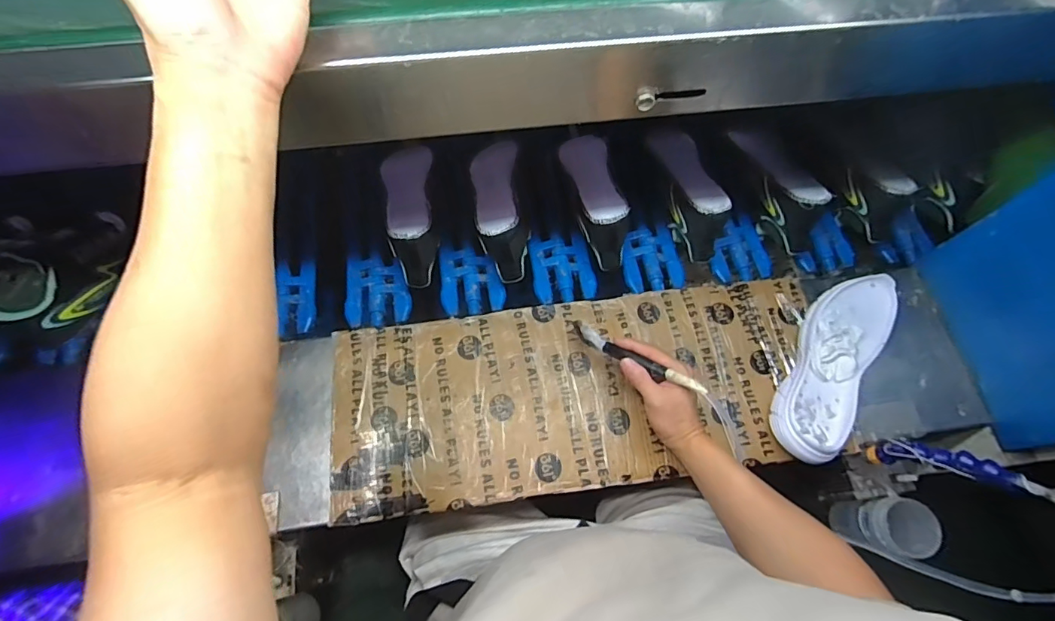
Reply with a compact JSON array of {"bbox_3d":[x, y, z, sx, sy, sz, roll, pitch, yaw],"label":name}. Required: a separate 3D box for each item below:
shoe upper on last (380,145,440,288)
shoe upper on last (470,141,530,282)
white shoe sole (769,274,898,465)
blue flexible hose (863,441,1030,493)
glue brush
[{"bbox_3d":[-0.171,-0.162,0.723,0.075,0.084,0.234,-12,65,-7],"label":"shoe upper on last"},{"bbox_3d":[-0.041,-0.158,0.726,0.078,0.084,0.225,-7,64,-5],"label":"shoe upper on last"},{"bbox_3d":[0.419,0.065,0.652,0.107,0.052,0.306,35,72,10],"label":"white shoe sole"},{"bbox_3d":[0.478,0.177,0.565,0.023,0.158,0.033,-40,101,-19],"label":"blue flexible hose"},{"bbox_3d":[0.129,0.057,0.585,0.177,0.019,0.017,25,64,32],"label":"glue brush"}]

